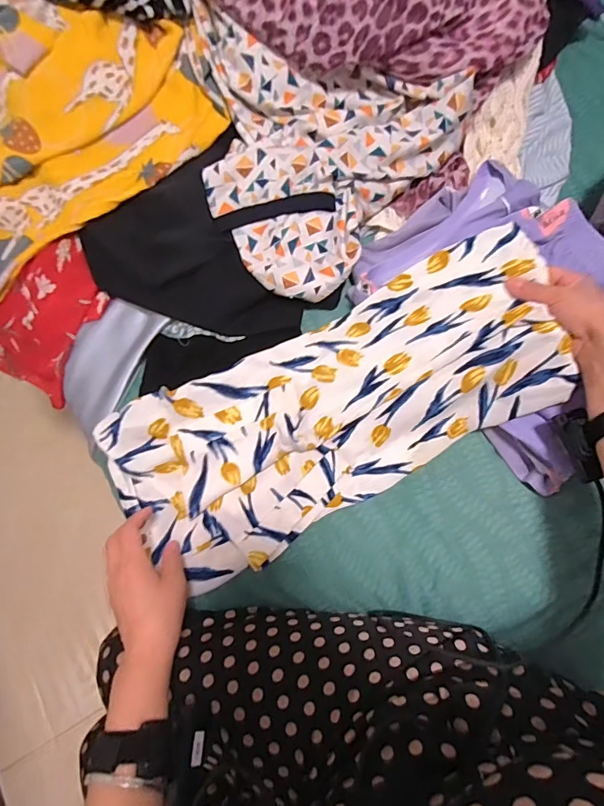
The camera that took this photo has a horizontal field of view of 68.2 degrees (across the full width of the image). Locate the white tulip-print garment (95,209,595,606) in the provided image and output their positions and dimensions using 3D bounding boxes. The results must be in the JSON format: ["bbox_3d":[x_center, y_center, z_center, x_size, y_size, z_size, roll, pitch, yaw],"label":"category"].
[{"bbox_3d":[0.031,0.013,0.506,0.518,0.073,0.214,-27,75,6],"label":"white tulip-print garment"}]

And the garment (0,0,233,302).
[{"bbox_3d":[-0.325,-0.337,0.568,0.396,0.155,0.265,-32,76,-10],"label":"garment"}]

